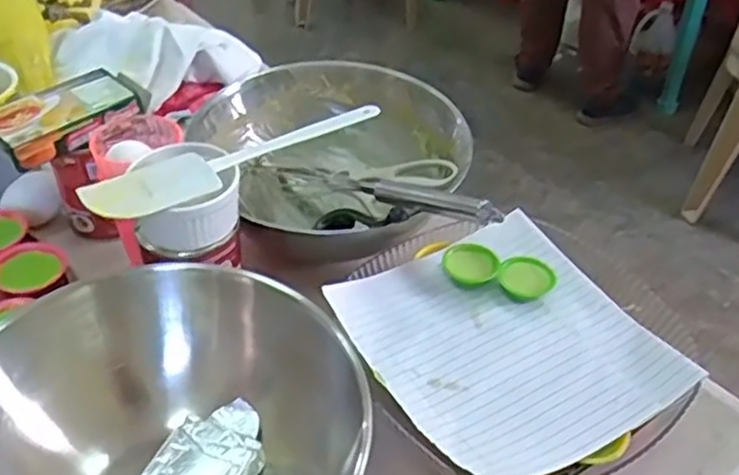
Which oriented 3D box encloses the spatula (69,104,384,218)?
[{"bbox_3d":[-0.091,-0.057,0.517,0.222,0.018,0.047,-25,49,-30],"label":"spatula"}]

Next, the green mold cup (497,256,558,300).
[{"bbox_3d":[0.120,0.032,0.545,0.041,0.019,0.037,19,43,16],"label":"green mold cup"}]

